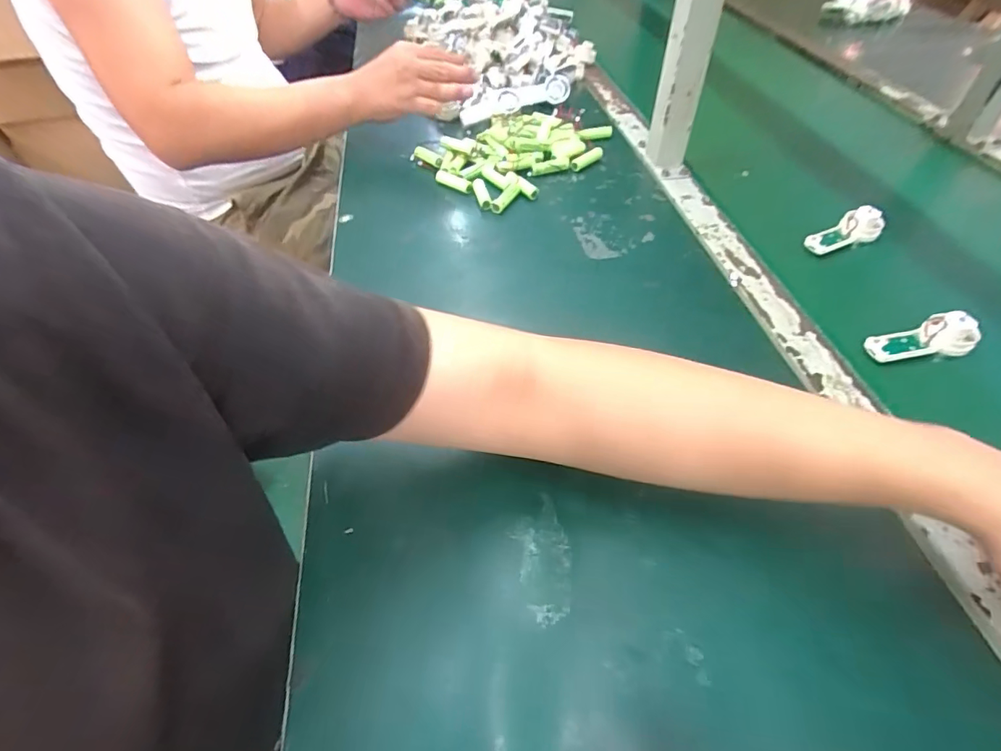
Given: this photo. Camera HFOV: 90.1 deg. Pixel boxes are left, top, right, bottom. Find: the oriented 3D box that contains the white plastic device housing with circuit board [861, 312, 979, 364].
[{"bbox_3d":[0.366,-0.032,0.437,0.091,0.022,0.032,-12,51,5],"label":"white plastic device housing with circuit board"}]

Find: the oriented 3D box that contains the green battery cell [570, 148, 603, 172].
[{"bbox_3d":[0.111,-0.279,0.641,0.052,0.014,0.014,-34,58,-25],"label":"green battery cell"}]

